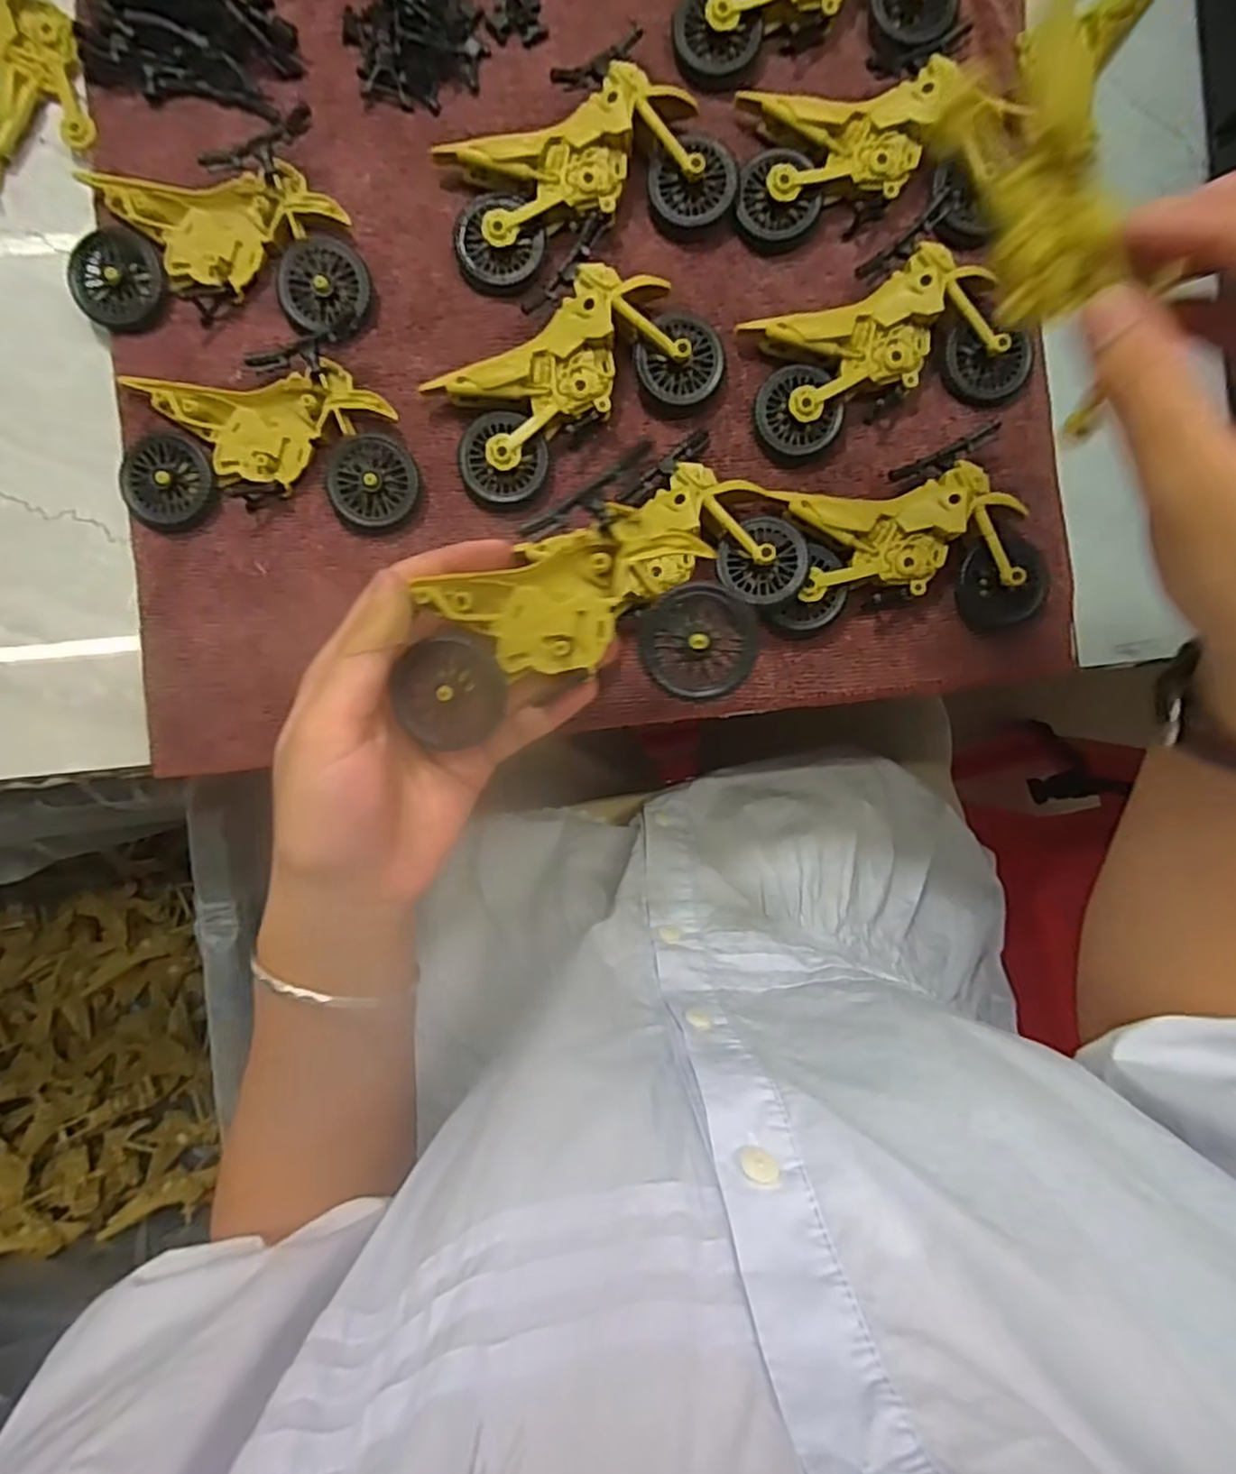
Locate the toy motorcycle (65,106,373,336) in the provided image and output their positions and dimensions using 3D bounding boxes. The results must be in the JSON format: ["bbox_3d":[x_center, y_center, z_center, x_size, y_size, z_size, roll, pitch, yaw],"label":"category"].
[{"bbox_3d":[-0.161,-0.201,0.286,0.112,0.019,0.079,-1,91,-2],"label":"toy motorcycle"}]

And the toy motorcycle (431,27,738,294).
[{"bbox_3d":[-0.016,-0.235,0.289,0.113,0.021,0.072,-19,92,-1],"label":"toy motorcycle"}]

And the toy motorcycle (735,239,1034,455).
[{"bbox_3d":[0.110,-0.160,0.295,0.109,0.021,0.060,-15,92,-1],"label":"toy motorcycle"}]

